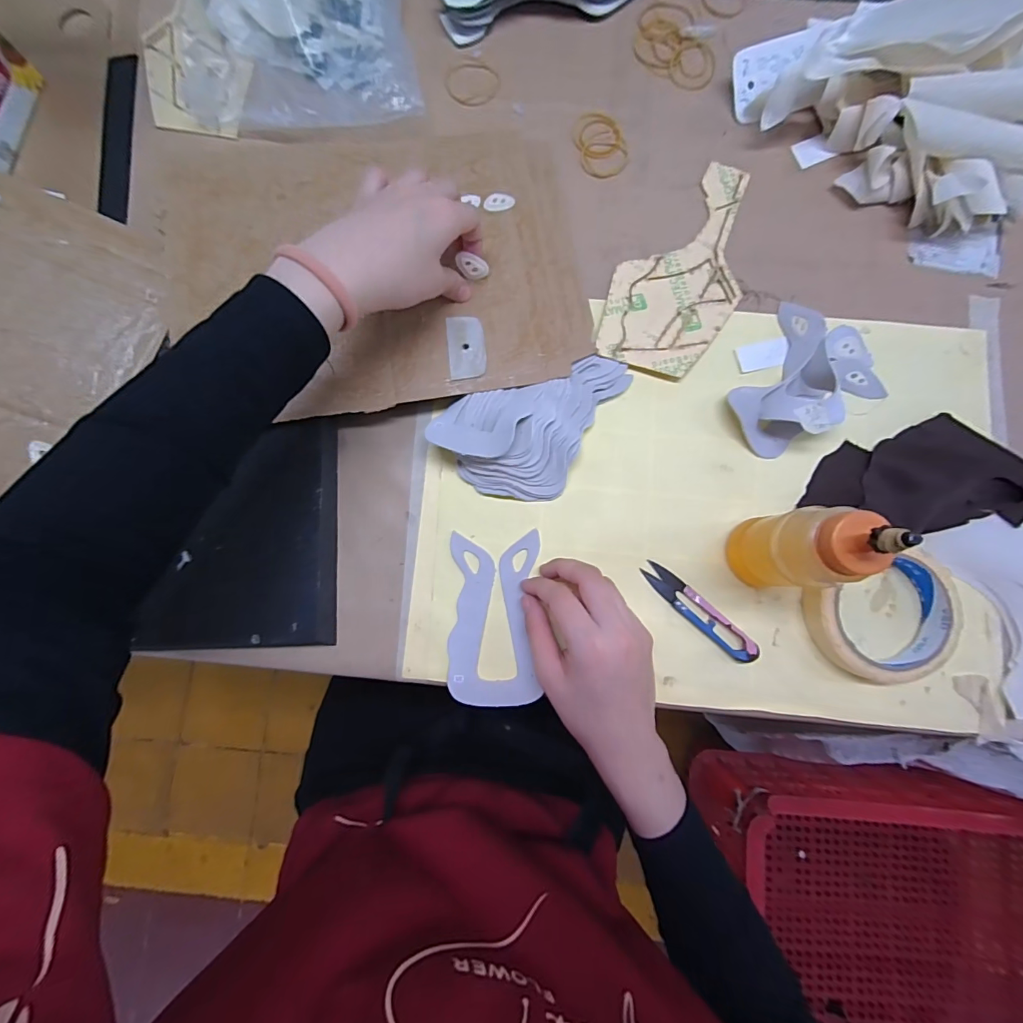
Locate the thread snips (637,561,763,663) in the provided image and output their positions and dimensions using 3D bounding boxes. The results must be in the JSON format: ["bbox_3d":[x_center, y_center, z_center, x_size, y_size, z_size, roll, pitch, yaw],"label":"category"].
[{"bbox_3d":[0.141,0.075,0.340,0.097,0.011,0.020,40,86,5],"label":"thread snips"}]

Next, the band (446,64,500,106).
[{"bbox_3d":[-0.034,-0.377,0.400,0.047,0.004,0.044,0,83,1],"label":"band"}]

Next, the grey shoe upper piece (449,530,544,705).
[{"bbox_3d":[-0.013,0.081,0.347,0.066,0.005,0.125,0,81,1],"label":"grey shoe upper piece"}]

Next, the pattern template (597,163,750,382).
[{"bbox_3d":[0.141,-0.203,0.376,0.098,0.004,0.192,17,82,1],"label":"pattern template"}]

